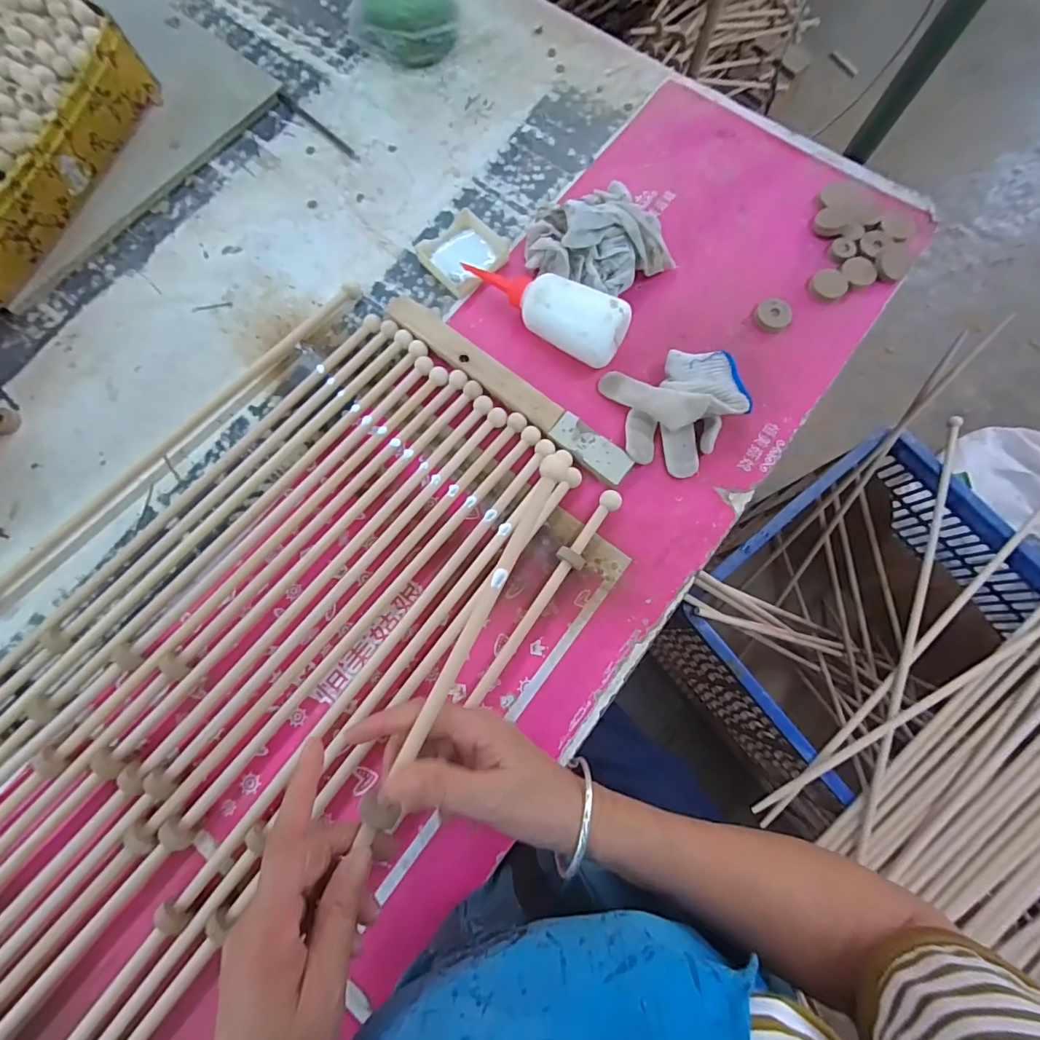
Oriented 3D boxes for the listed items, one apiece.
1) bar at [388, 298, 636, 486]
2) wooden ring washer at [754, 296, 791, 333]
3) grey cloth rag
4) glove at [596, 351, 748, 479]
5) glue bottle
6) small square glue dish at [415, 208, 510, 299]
[{"bbox_3d":[-0.015,-0.130,0.459,0.289,0.017,0.033,37,79,9],"label":"bar"},{"bbox_3d":[0.262,-0.212,0.483,0.038,0.010,0.034,-41,79,-9],"label":"wooden ring washer"},{"bbox_3d":[0.078,-0.283,0.475,0.128,0.061,0.110,-27,77,-6],"label":"grey cloth rag"},{"bbox_3d":[0.152,-0.106,0.439,0.115,0.046,0.114,-15,76,-4],"label":"glove"},{"bbox_3d":[0.016,-0.208,0.460,0.176,0.059,0.055,27,77,6],"label":"glue bottle"},{"bbox_3d":[-0.060,-0.288,0.505,0.080,0.012,0.082,44,80,10],"label":"small square glue dish"}]

